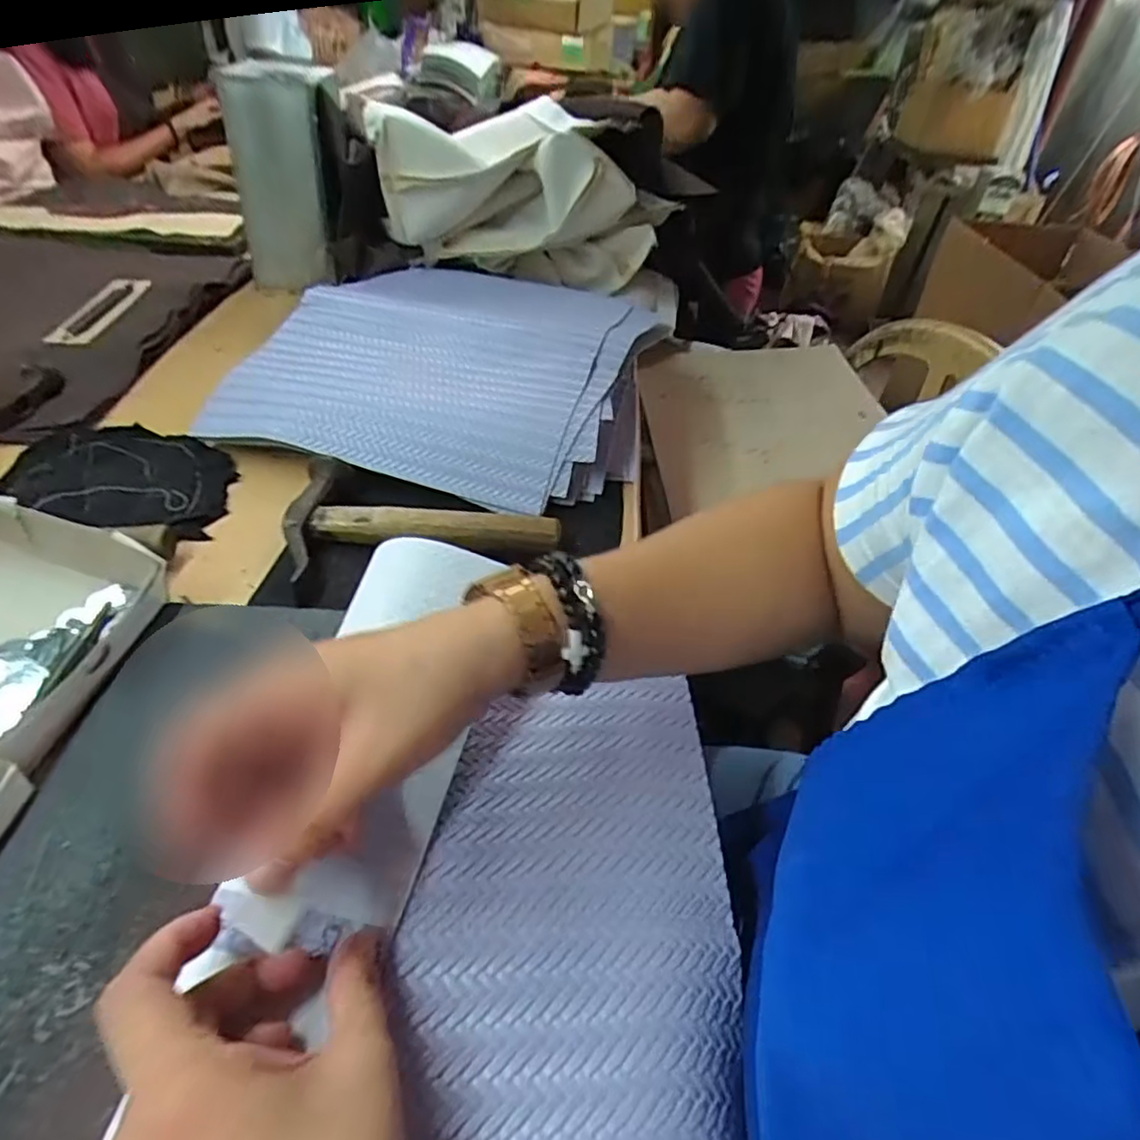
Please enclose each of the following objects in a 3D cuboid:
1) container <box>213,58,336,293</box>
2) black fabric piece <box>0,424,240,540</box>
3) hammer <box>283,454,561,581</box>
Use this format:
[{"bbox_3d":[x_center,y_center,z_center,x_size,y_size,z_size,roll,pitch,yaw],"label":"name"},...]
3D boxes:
[{"bbox_3d":[-0.334,-0.460,0.794,0.117,0.228,0.117,-13,45,-19],"label":"container"},{"bbox_3d":[-0.355,-0.076,0.534,0.183,0.018,0.120,11,42,7],"label":"black fabric piece"},{"bbox_3d":[-0.108,-0.041,0.500,0.195,0.021,0.105,1,42,-5],"label":"hammer"}]

